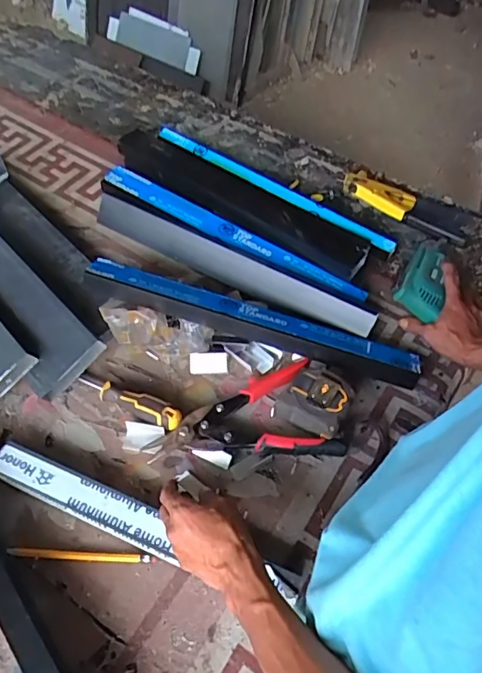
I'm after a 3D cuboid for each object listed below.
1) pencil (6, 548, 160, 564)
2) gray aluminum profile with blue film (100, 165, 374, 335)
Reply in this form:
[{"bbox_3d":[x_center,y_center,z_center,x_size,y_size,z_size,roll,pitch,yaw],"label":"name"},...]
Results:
[{"bbox_3d":[-0.166,0.232,0.544,0.154,0.008,0.011,4,55,-1],"label":"pencil"},{"bbox_3d":[-0.016,-0.132,0.778,0.472,0.048,0.098,26,57,14],"label":"gray aluminum profile with blue film"}]

